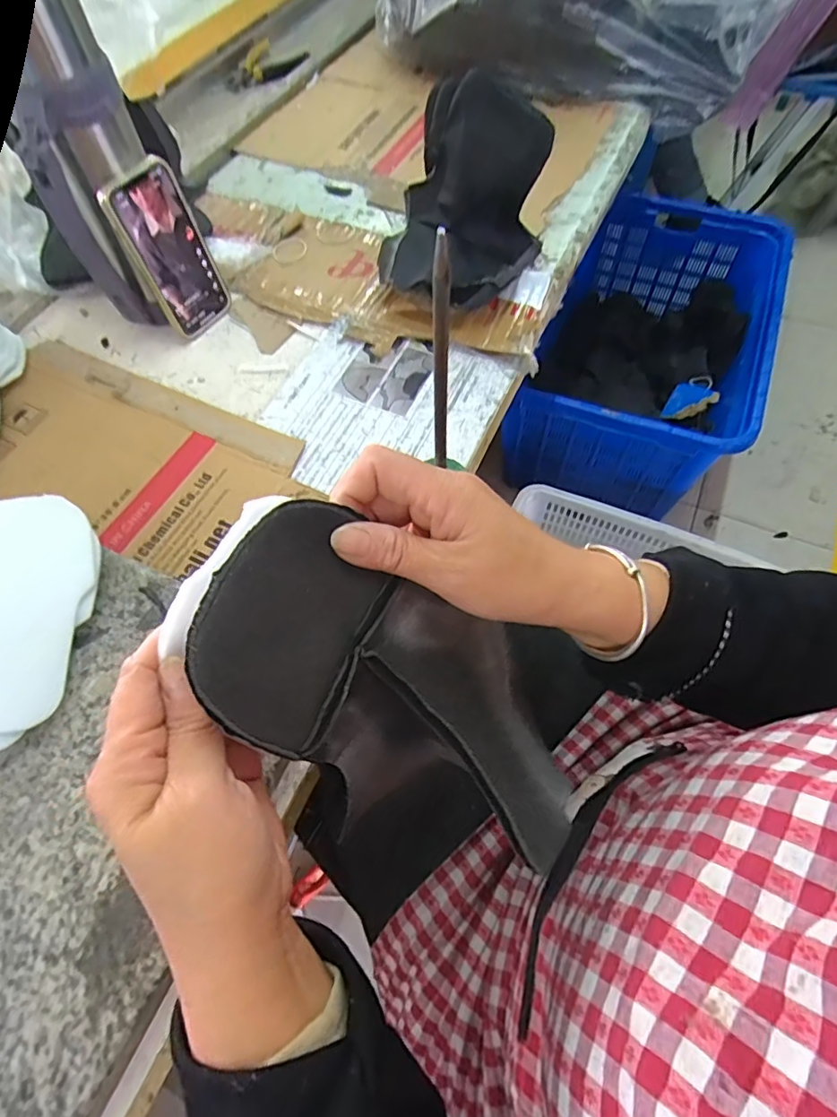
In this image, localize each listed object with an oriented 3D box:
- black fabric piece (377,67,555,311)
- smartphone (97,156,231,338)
[{"bbox_3d":[0.035,-0.359,0.548,0.155,0.172,0.136,23,65,15],"label":"black fabric piece"},{"bbox_3d":[-0.247,-0.307,0.547,0.010,0.145,0.075,28,67,24],"label":"smartphone"}]

